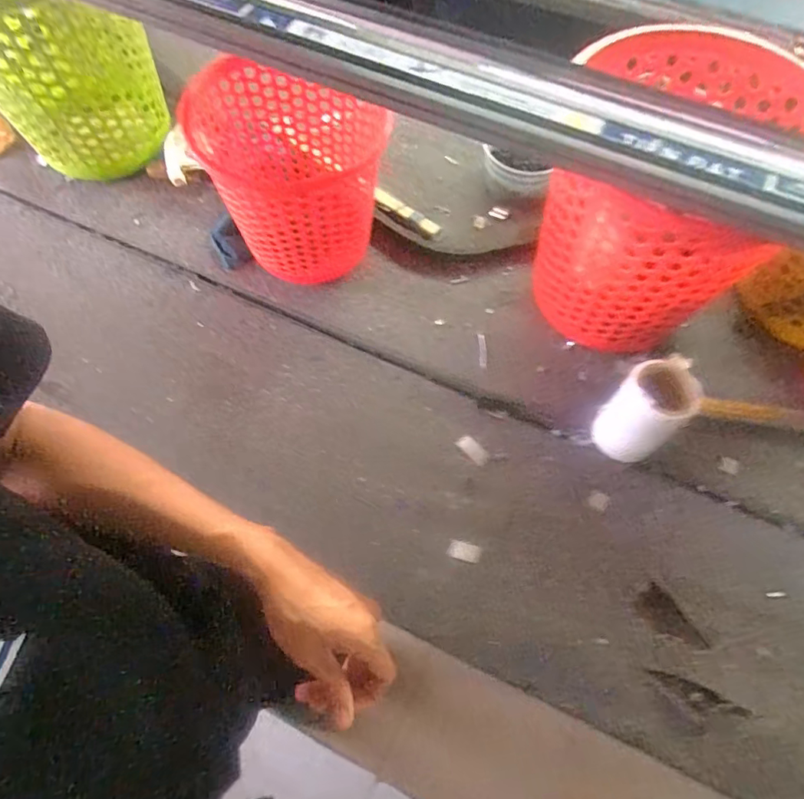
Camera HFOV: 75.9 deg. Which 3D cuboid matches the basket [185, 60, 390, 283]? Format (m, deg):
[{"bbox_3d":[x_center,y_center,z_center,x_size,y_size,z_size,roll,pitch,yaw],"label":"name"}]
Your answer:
[{"bbox_3d":[-0.128,-0.246,0.590,0.202,0.184,0.178,13,66,6],"label":"basket"}]

